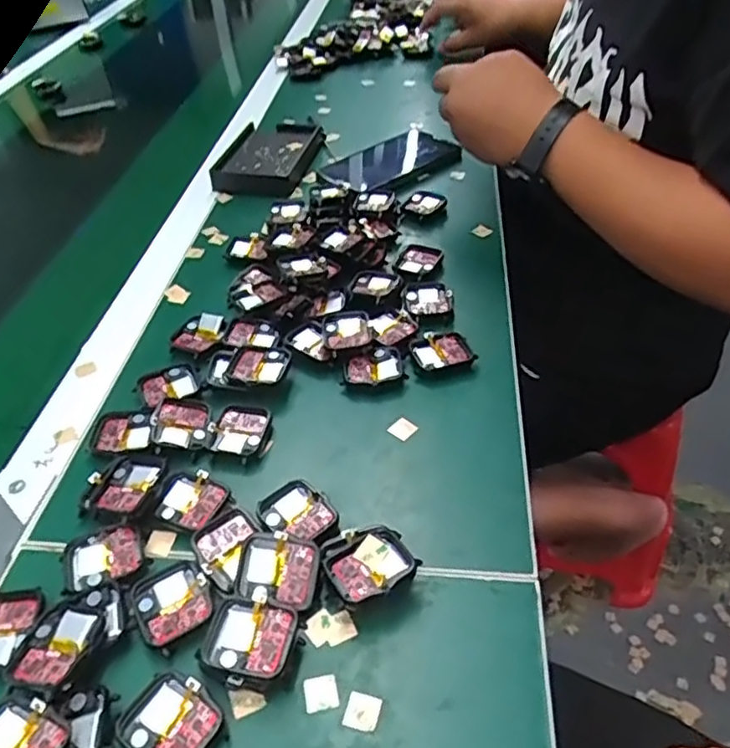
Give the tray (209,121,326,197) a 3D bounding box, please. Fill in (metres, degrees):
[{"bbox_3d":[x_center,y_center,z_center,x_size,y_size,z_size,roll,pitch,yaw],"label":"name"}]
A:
[{"bbox_3d":[-0.109,-0.251,0.729,0.098,0.022,0.162,6,44,12],"label":"tray"}]

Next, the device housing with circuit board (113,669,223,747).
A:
[{"bbox_3d":[-0.090,0.161,0.295,0.041,0.007,0.037,21,49,26],"label":"device housing with circuit board"}]

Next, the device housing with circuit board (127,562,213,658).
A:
[{"bbox_3d":[-0.102,0.120,0.338,0.039,0.005,0.043,-32,49,-26],"label":"device housing with circuit board"}]

